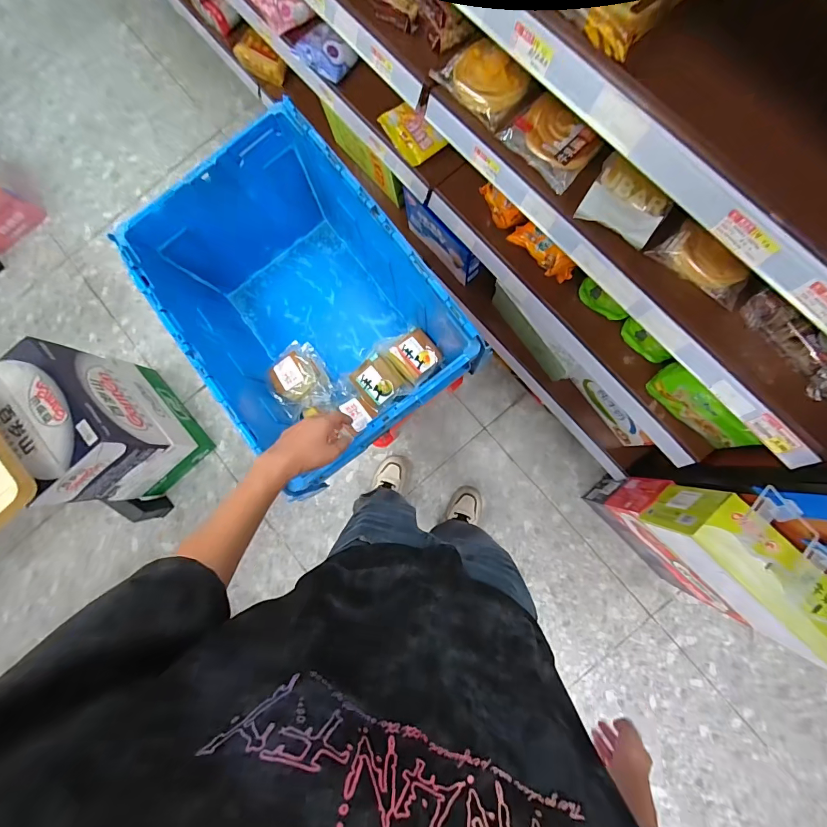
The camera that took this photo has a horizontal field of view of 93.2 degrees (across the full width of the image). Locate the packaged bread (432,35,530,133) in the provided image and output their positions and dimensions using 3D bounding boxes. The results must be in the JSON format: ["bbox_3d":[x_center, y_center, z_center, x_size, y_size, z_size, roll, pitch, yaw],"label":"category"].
[{"bbox_3d":[0.117,-0.575,0.682,0.143,0.041,0.106,42,88,9],"label":"packaged bread"}]

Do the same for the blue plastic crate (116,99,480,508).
[{"bbox_3d":[-0.208,-0.204,0.826,0.410,0.319,0.600,-37,81,0],"label":"blue plastic crate"}]

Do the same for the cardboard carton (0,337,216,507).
[{"bbox_3d":[-0.959,0.030,1.226,0.251,0.476,0.393,-40,82,-1],"label":"cardboard carton"}]

